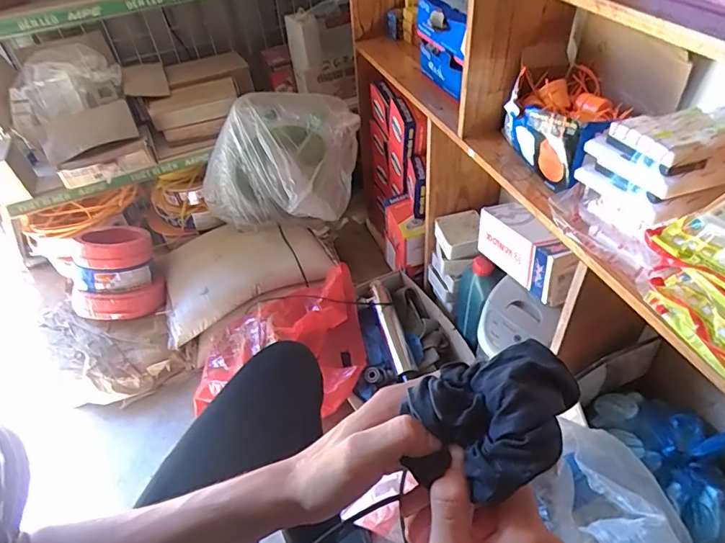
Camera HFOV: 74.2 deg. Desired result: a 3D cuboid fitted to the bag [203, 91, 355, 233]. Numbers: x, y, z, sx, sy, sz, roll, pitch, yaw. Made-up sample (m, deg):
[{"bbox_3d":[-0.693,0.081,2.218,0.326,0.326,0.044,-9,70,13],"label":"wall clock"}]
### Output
[{"bbox_3d":[-0.244,-0.329,1.427,0.424,0.371,0.230,8,47,14],"label":"bag"}]

